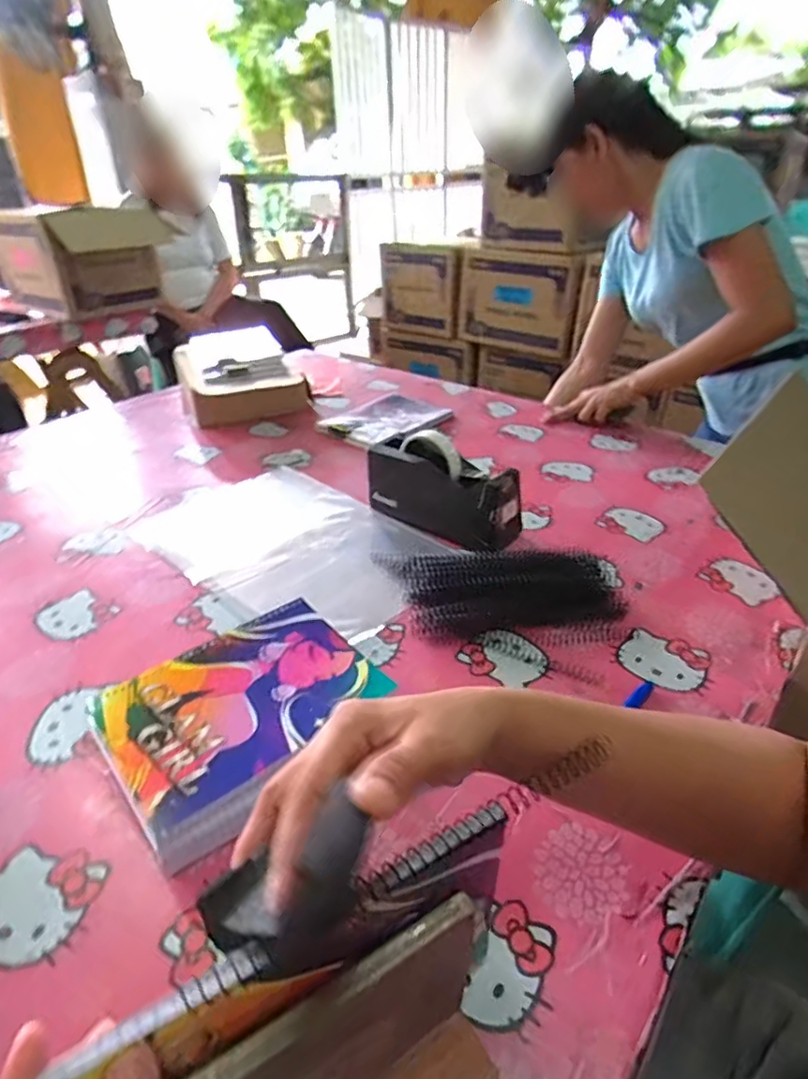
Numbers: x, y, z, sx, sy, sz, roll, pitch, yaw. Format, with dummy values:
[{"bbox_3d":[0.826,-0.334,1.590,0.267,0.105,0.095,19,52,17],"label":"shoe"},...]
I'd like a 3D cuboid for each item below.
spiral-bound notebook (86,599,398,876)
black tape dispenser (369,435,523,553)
[{"bbox_3d":[-0.124,0.146,0.485,0.200,0.066,0.155,-28,41,-35],"label":"spiral-bound notebook"},{"bbox_3d":[0.049,-0.059,0.777,0.202,0.094,0.073,22,39,32],"label":"black tape dispenser"}]

